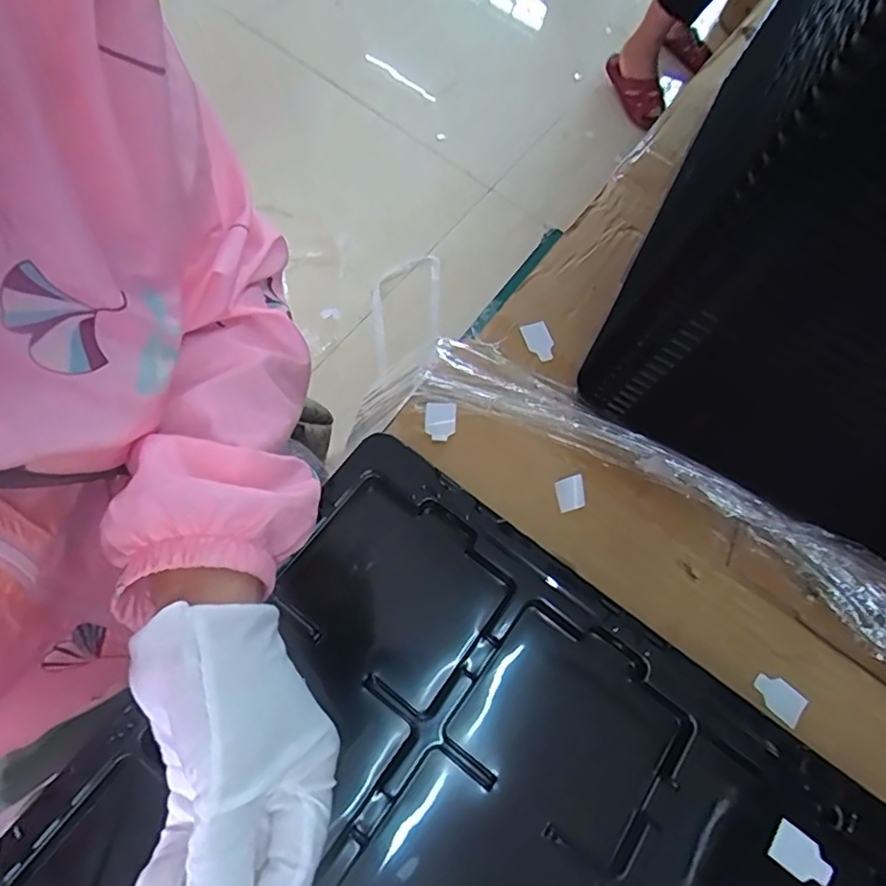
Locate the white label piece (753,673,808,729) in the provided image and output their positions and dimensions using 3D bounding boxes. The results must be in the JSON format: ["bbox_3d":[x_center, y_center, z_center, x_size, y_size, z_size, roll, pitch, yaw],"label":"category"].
[{"bbox_3d":[0.180,0.137,0.313,0.029,0.004,0.017,42,79,8],"label":"white label piece"}]

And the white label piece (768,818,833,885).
[{"bbox_3d":[0.167,0.193,0.271,0.029,0.004,0.018,38,69,7],"label":"white label piece"}]

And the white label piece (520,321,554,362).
[{"bbox_3d":[0.063,-0.067,0.379,0.018,0.005,0.027,-20,71,-11],"label":"white label piece"}]

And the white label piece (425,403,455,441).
[{"bbox_3d":[-0.002,-0.013,0.341,0.018,0.007,0.020,4,68,-7],"label":"white label piece"}]

